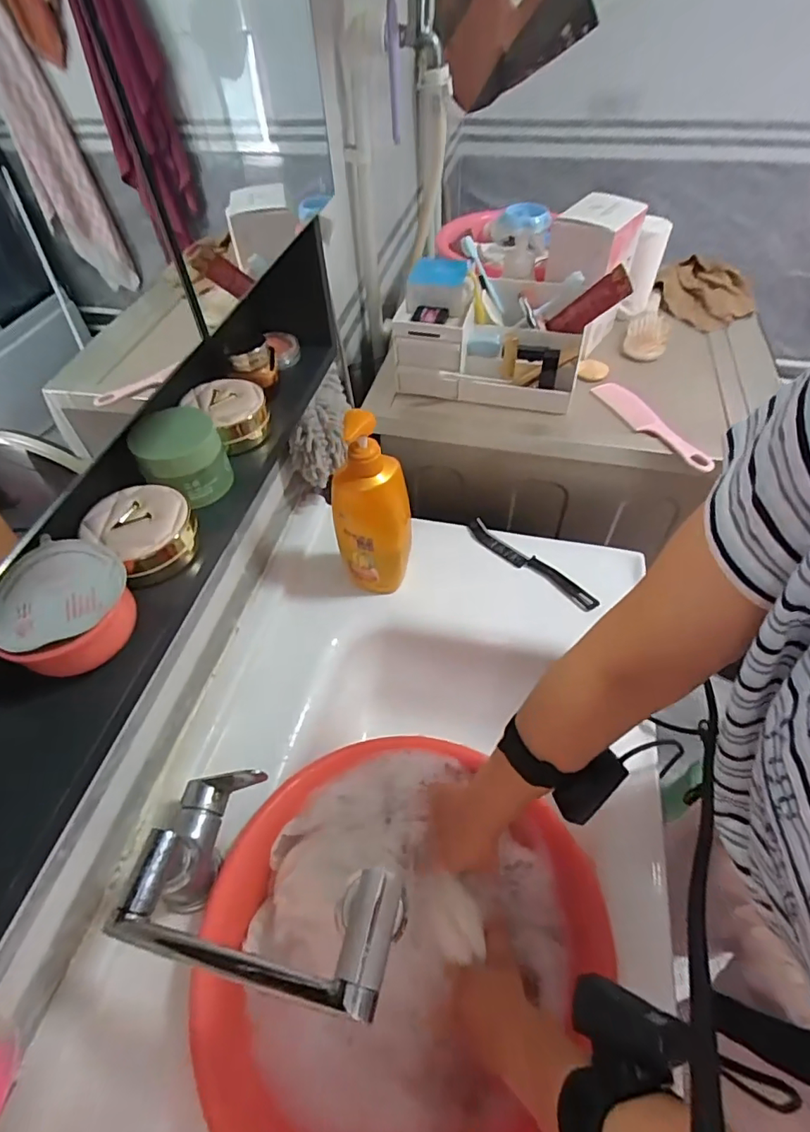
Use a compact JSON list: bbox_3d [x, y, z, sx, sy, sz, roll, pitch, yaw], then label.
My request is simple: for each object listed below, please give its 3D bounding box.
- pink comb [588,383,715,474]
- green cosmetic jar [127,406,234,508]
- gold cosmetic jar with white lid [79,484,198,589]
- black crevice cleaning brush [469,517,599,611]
[{"bbox_3d":[0.336,-0.196,0.704,0.039,0.013,0.208,-19,53,-13],"label":"pink comb"},{"bbox_3d":[-0.167,-0.083,0.394,0.062,0.056,0.060,-25,54,-17],"label":"green cosmetic jar"},{"bbox_3d":[-0.182,-0.023,0.367,0.067,0.040,0.064,-1,51,2],"label":"gold cosmetic jar with white lid"},{"bbox_3d":[0.170,-0.003,0.713,0.032,0.013,0.208,-39,59,-25],"label":"black crevice cleaning brush"}]

